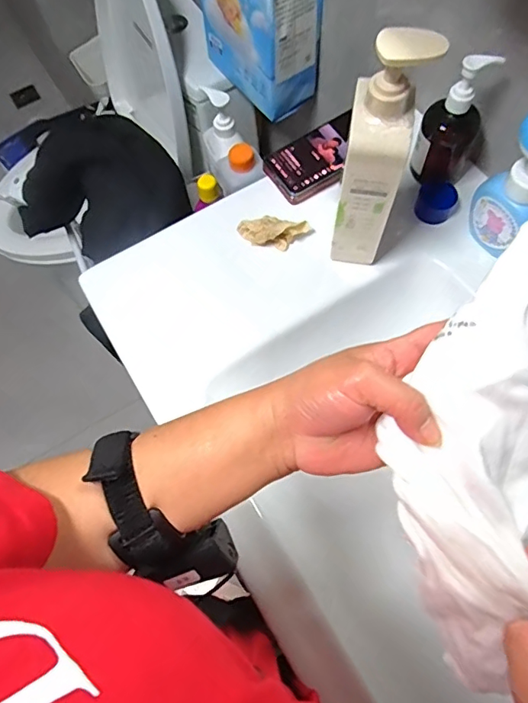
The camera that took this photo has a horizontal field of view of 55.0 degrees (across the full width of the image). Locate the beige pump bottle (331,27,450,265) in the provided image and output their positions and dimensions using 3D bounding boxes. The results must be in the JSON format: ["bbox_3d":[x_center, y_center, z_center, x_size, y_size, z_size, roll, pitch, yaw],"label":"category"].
[{"bbox_3d":[0.110,-0.182,0.500,0.062,0.248,0.059,11,68,7],"label":"beige pump bottle"}]

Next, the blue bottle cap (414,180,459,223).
[{"bbox_3d":[0.215,-0.187,0.633,0.044,0.028,0.044,-1,67,2],"label":"blue bottle cap"}]

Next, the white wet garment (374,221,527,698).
[{"bbox_3d":[0.125,0.072,0.302,0.099,0.040,0.292,1,101,3],"label":"white wet garment"}]

